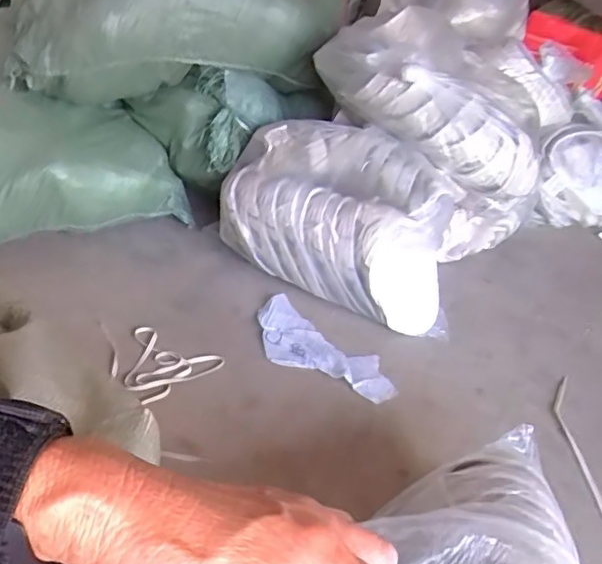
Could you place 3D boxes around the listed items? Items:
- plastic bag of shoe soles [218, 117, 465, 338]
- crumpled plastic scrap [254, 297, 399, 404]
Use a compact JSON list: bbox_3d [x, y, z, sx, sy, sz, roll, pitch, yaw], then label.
[{"bbox_3d":[0.072,-0.132,1.132,0.498,0.309,0.239,23,38,26],"label":"plastic bag of shoe soles"},{"bbox_3d":[0.028,0.117,0.997,0.313,0.021,0.130,29,40,33],"label":"crumpled plastic scrap"}]

